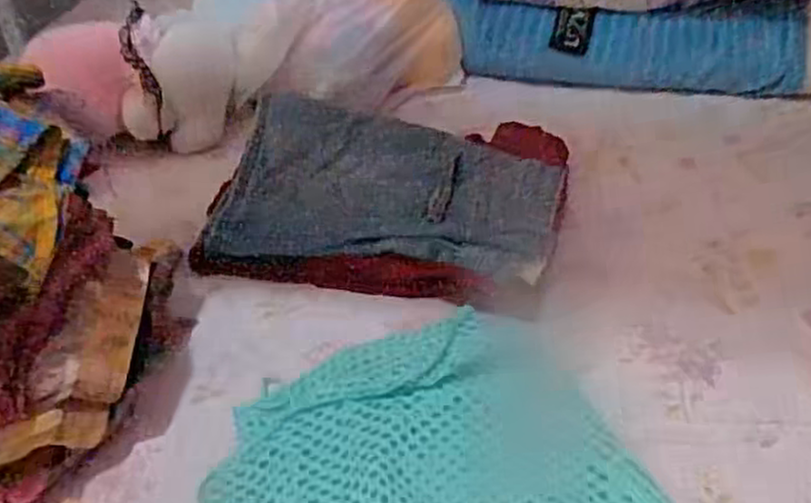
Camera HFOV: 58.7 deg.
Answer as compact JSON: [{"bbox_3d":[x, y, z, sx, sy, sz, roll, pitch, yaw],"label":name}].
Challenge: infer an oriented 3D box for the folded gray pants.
[{"bbox_3d":[-0.015,-0.073,0.776,0.355,0.070,0.215,4,40,11],"label":"folded gray pants"}]

